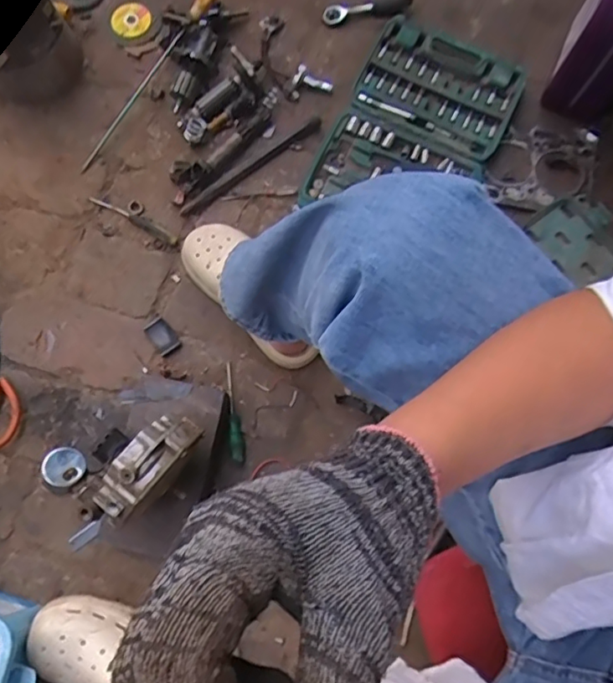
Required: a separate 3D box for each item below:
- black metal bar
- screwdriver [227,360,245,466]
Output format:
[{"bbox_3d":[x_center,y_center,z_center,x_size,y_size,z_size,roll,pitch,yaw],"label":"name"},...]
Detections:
[{"bbox_3d":[-0.088,-0.276,0.865,0.261,0.024,0.020,-34,81,-8],"label":"black metal bar"},{"bbox_3d":[-0.104,0.101,0.795,0.017,0.027,0.143,-7,78,-3],"label":"screwdriver"}]

